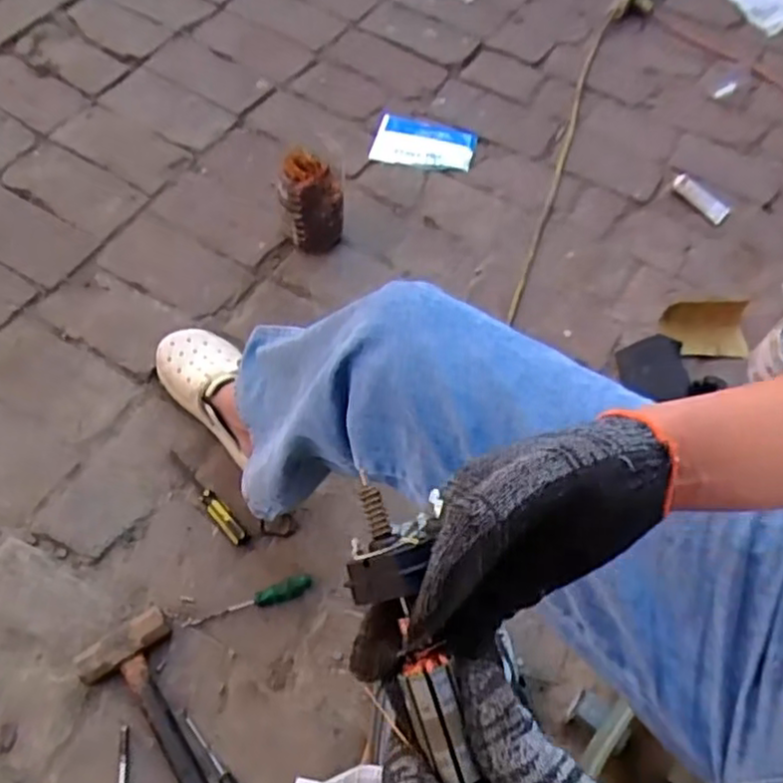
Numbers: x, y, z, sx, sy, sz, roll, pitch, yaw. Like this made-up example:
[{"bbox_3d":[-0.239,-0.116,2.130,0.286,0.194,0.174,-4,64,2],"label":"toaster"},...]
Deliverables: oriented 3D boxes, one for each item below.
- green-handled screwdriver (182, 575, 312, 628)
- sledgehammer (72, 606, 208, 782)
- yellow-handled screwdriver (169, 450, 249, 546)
[{"bbox_3d":[-0.170,0.251,0.835,0.153,0.018,0.024,-17,64,-14],"label":"green-handled screwdriver"},{"bbox_3d":[-0.195,0.392,0.734,0.101,0.038,0.367,-36,70,-22],"label":"sledgehammer"},{"bbox_3d":[-0.234,0.130,0.895,0.023,0.018,0.162,-33,68,-21],"label":"yellow-handled screwdriver"}]

